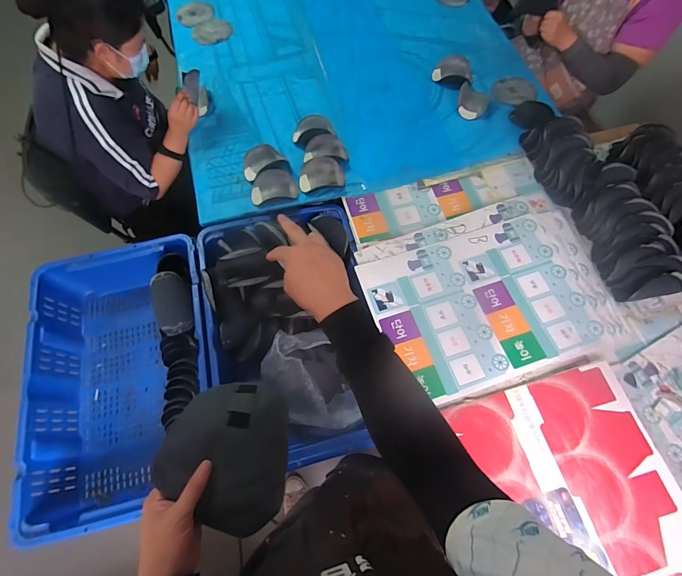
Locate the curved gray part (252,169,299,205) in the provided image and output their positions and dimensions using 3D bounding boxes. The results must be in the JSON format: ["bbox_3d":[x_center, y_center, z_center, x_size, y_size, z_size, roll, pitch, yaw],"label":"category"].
[{"bbox_3d":[-0.199,-0.303,1.045,0.132,0.031,0.101,-10,66,-6],"label":"curved gray part"}]

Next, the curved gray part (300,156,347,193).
[{"bbox_3d":[-0.057,-0.339,1.048,0.135,0.044,0.092,-7,65,-4],"label":"curved gray part"}]

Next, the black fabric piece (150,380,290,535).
[{"bbox_3d":[-0.154,0.225,0.478,0.155,0.057,0.186,-1,65,-2],"label":"black fabric piece"}]

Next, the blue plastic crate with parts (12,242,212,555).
[{"bbox_3d":[-0.543,0.219,0.922,0.424,0.200,0.652,-13,67,-4],"label":"blue plastic crate with parts"}]

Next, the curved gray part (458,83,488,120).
[{"bbox_3d":[0.445,-0.633,1.188,0.092,0.033,0.147,10,65,4],"label":"curved gray part"}]

